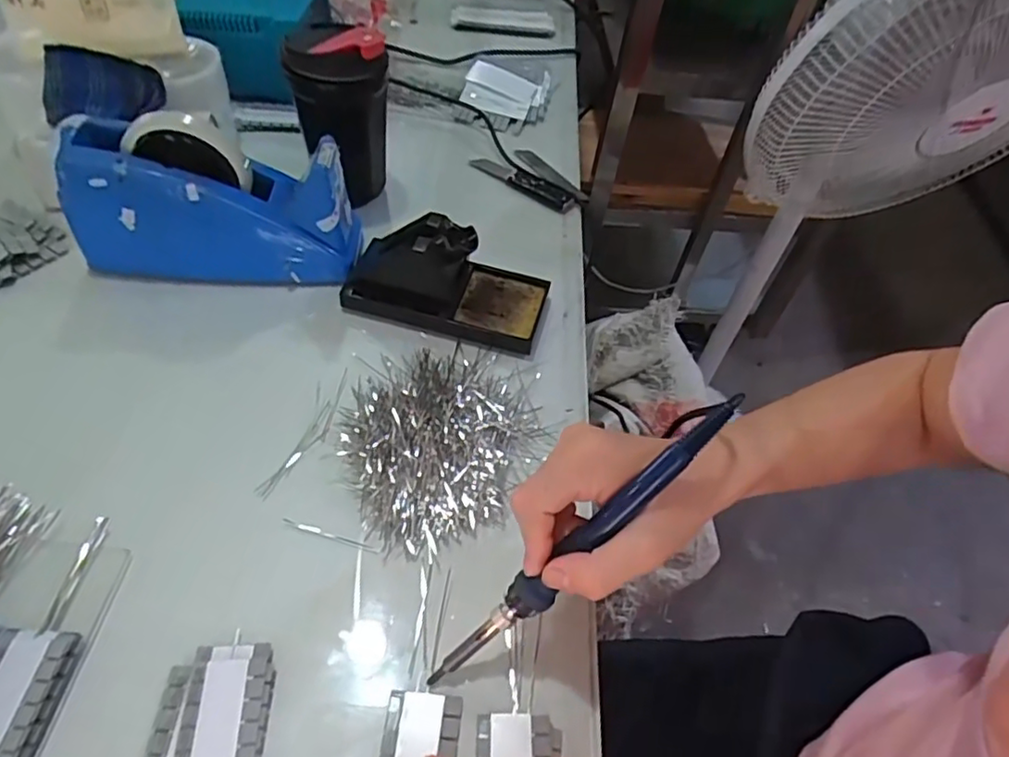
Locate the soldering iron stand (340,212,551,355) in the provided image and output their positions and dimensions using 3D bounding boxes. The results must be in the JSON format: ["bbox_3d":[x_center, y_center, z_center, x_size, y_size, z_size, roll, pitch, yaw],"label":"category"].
[{"bbox_3d":[-0.047,-0.086,0.507,0.158,0.069,0.074,13,51,3],"label":"soldering iron stand"}]

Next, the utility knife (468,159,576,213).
[{"bbox_3d":[0.015,-0.201,0.648,0.119,0.012,0.026,28,54,14],"label":"utility knife"}]

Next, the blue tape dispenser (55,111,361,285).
[{"bbox_3d":[-0.229,-0.140,0.504,0.211,0.117,0.069,-2,52,-9],"label":"blue tape dispenser"}]

